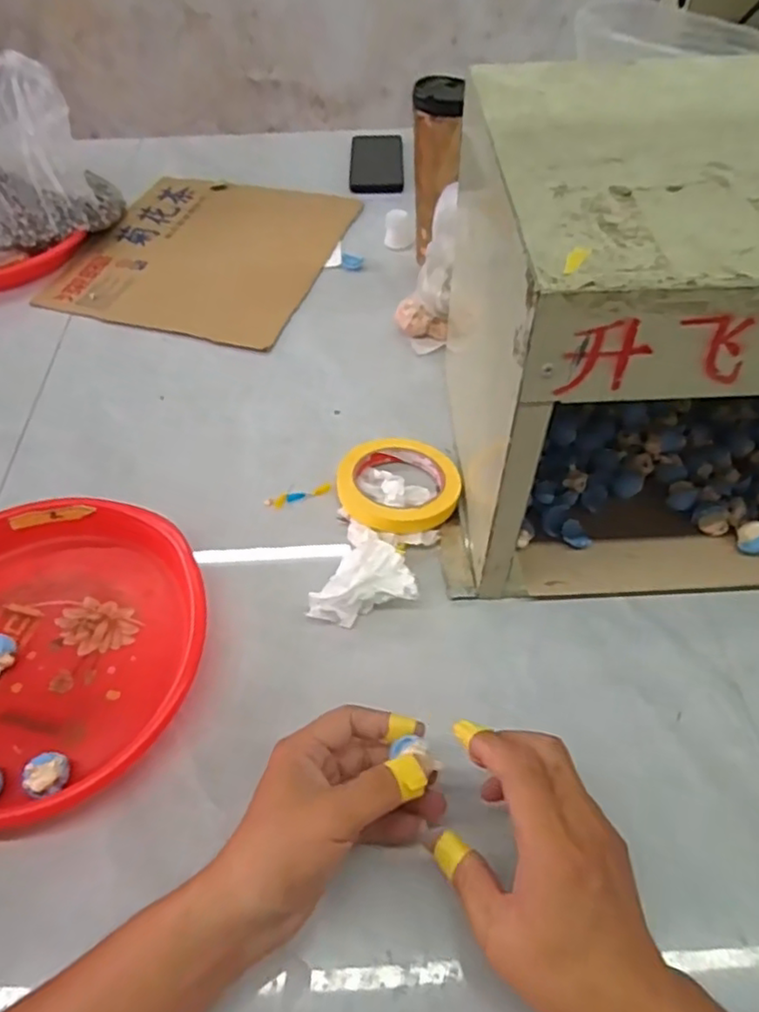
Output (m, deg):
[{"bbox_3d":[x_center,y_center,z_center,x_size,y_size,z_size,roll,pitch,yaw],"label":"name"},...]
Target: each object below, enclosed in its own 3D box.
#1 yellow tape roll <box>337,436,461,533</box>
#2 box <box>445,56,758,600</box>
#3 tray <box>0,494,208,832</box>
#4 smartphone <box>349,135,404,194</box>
[{"bbox_3d":[0.017,-0.017,0.592,0.104,0.025,0.098,-1,51,1],"label":"yellow tape roll"},{"bbox_3d":[0.379,-0.130,0.508,0.634,0.285,0.284,-1,51,0],"label":"box"},{"bbox_3d":[-0.257,0.103,0.495,0.247,0.035,0.251,-1,51,1],"label":"tray"},{"bbox_3d":[-0.003,-0.508,0.985,0.078,0.015,0.143,-1,58,4],"label":"smartphone"}]

